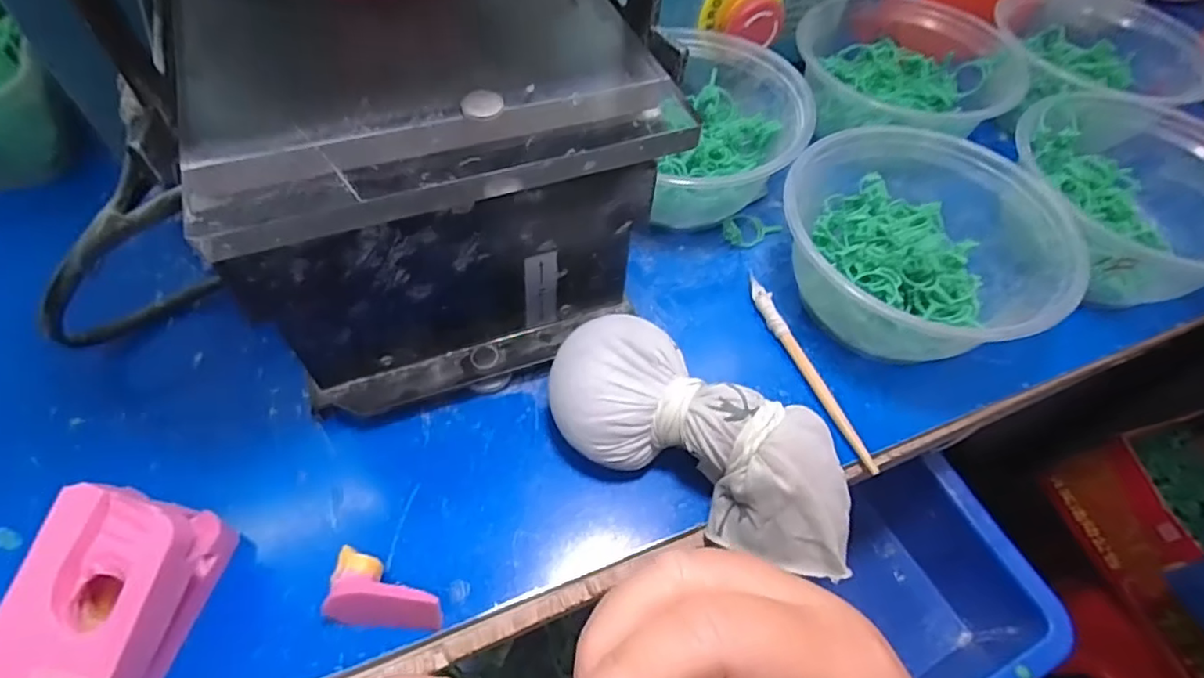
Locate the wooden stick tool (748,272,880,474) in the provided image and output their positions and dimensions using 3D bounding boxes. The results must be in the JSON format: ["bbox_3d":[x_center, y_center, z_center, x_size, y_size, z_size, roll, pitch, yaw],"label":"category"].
[{"bbox_3d":[0.102,0.014,0.301,0.009,0.009,0.116,-16,59,-14],"label":"wooden stick tool"}]

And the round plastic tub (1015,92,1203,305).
[{"bbox_3d":[0.293,-0.078,0.337,0.126,0.052,0.139,-18,59,-15],"label":"round plastic tub"}]

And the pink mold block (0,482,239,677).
[{"bbox_3d":[-0.171,0.093,0.209,0.048,0.050,0.072,20,57,9],"label":"pink mold block"}]

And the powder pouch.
[{"bbox_3d":[0.045,0.044,0.256,0.142,0.048,0.060,26,58,13],"label":"powder pouch"}]

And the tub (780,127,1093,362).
[{"bbox_3d":[0.158,-0.045,0.312,0.135,0.060,0.121,24,58,12],"label":"tub"}]

